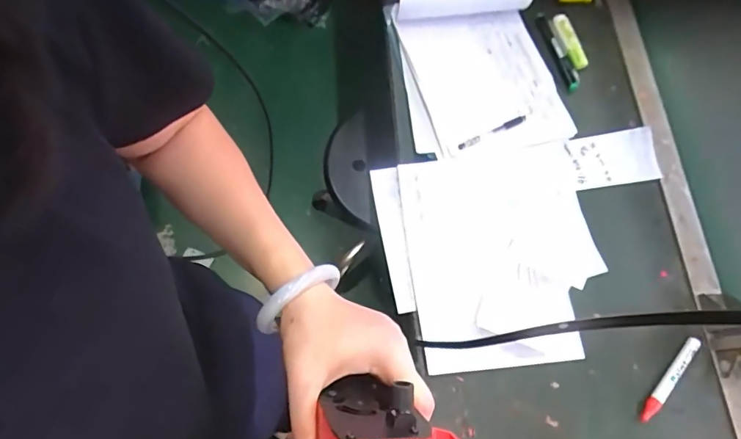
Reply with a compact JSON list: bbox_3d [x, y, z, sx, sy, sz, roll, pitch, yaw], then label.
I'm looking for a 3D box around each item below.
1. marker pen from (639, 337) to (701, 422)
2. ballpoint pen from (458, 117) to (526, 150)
[{"bbox_3d":[0.387,0.206,0.614,0.016,0.016,0.131,41,73,12],"label":"marker pen"},{"bbox_3d":[0.187,-0.134,0.736,0.117,0.011,0.011,-24,72,-10],"label":"ballpoint pen"}]

